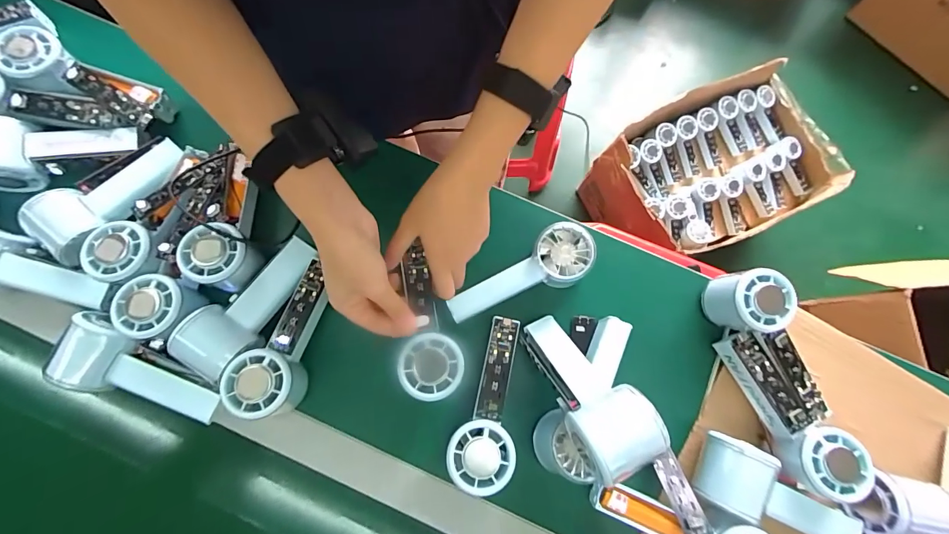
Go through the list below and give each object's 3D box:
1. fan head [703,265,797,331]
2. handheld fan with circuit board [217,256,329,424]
[{"bbox_3d":[0.270,0.034,0.395,0.052,0.059,0.057,0,79,-1],"label":"fan head"},{"bbox_3d":[-0.179,0.070,0.390,0.058,0.058,0.150,17,65,2],"label":"handheld fan with circuit board"}]

